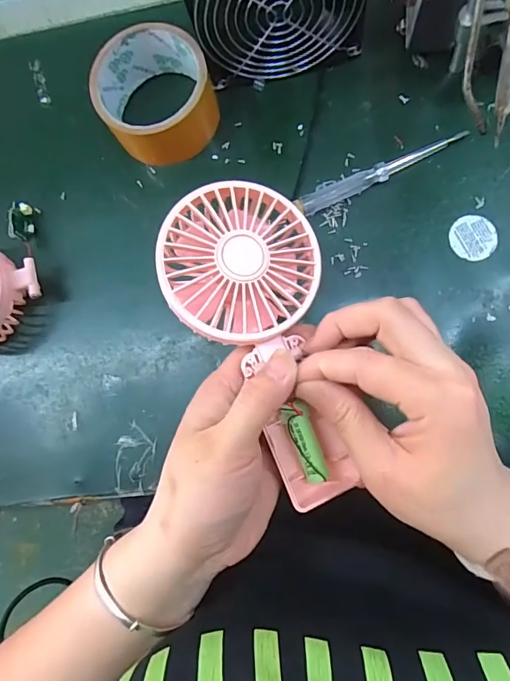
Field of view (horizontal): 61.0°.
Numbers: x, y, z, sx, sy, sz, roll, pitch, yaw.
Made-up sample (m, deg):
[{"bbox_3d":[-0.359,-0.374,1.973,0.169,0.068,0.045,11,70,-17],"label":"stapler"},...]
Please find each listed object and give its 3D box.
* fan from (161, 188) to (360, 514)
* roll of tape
[{"bbox_3d":[0.015,-0.001,0.245,0.091,0.038,0.179,-34,88,-11],"label":"fan"},{"bbox_3d":[-0.076,-0.192,0.341,0.086,0.047,0.086,-1,84,8],"label":"roll of tape"}]

